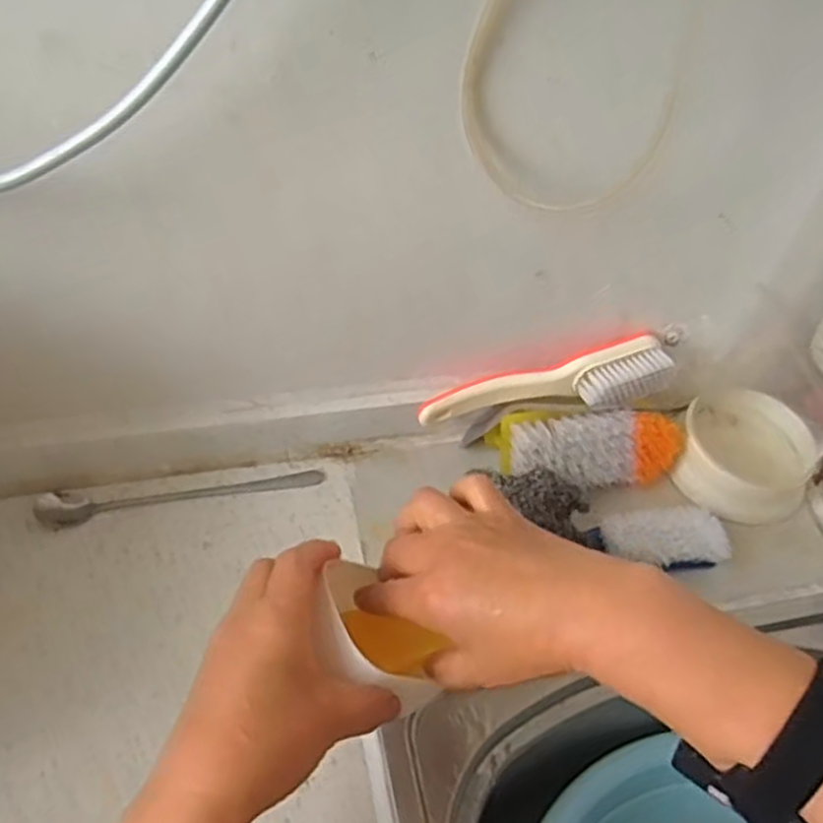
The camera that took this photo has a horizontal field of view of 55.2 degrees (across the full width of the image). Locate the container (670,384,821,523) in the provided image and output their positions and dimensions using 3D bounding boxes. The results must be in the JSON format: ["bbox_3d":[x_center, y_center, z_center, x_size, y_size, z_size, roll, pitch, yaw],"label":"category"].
[{"bbox_3d":[0.262,0.033,0.616,0.100,0.038,0.103,2,50,-3],"label":"container"}]

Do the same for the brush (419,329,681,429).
[{"bbox_3d":[0.102,-0.015,0.590,0.195,0.041,0.050,-9,54,-15],"label":"brush"}]

